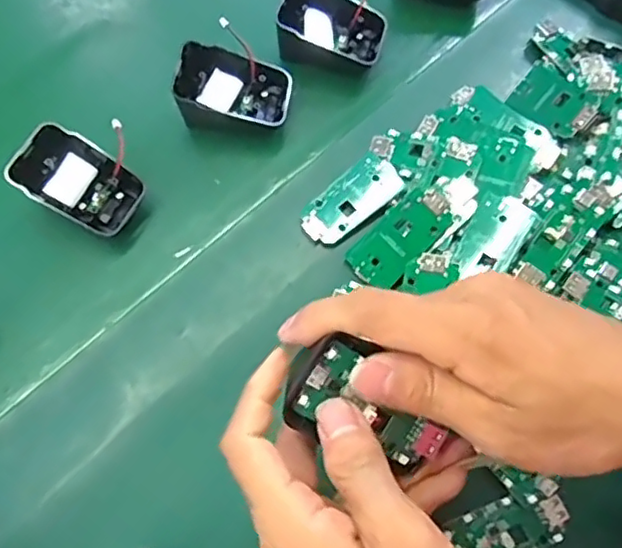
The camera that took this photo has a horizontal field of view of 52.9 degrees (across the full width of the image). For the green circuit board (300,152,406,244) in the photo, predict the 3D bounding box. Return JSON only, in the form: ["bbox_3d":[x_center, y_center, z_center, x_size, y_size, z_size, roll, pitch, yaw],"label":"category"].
[{"bbox_3d":[0.023,-0.044,0.369,0.064,0.004,0.029,-40,76,-12],"label":"green circuit board"}]

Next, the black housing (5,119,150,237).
[{"bbox_3d":[-0.135,-0.054,0.364,0.069,0.025,0.045,36,70,-20],"label":"black housing"}]

